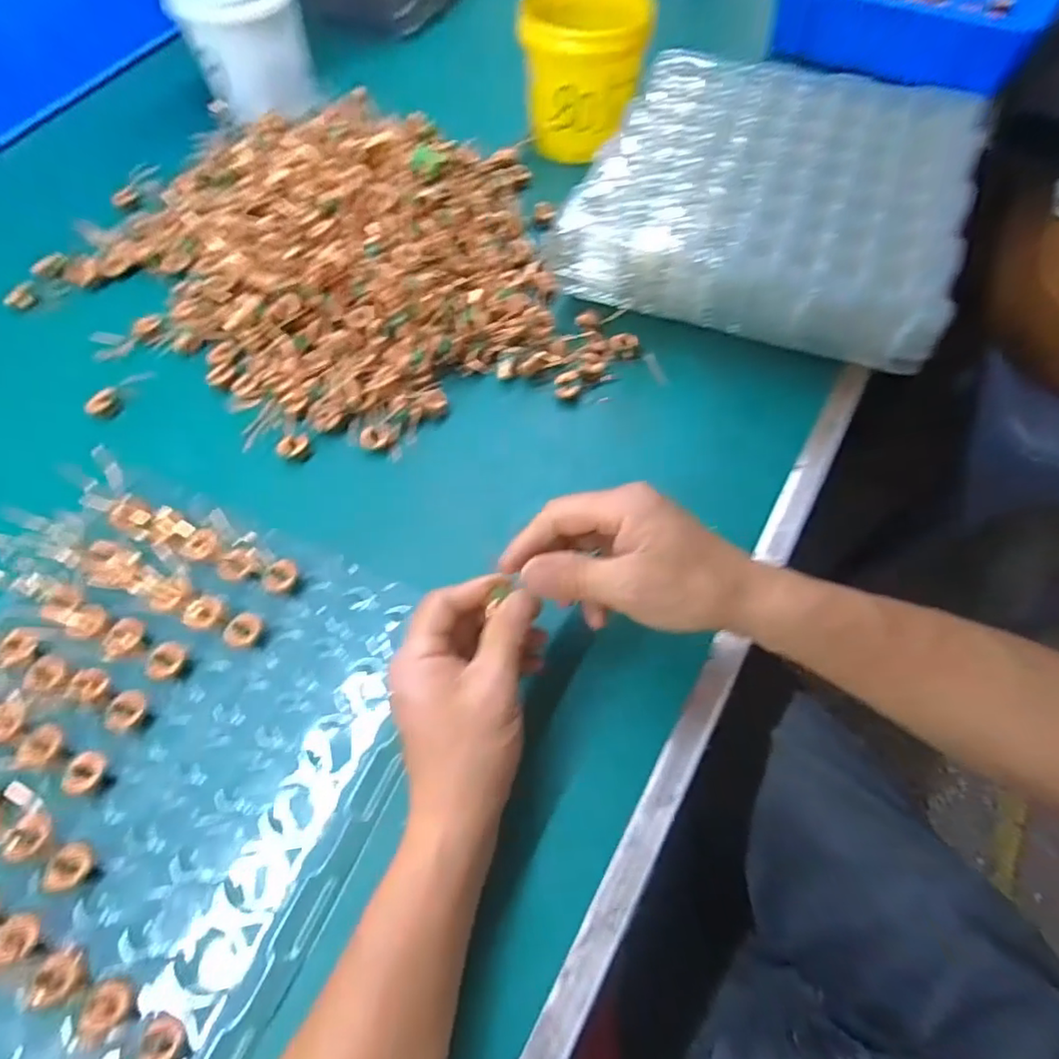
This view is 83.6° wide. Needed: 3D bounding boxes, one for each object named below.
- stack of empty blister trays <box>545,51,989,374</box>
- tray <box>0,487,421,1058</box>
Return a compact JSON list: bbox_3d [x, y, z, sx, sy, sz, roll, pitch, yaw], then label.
[{"bbox_3d":[0.209,-0.285,0.509,0.301,0.078,0.302,26,63,14],"label":"stack of empty blister trays"},{"bbox_3d":[-0.229,0.119,0.348,0.289,0.023,0.279,22,62,12],"label":"tray"}]

